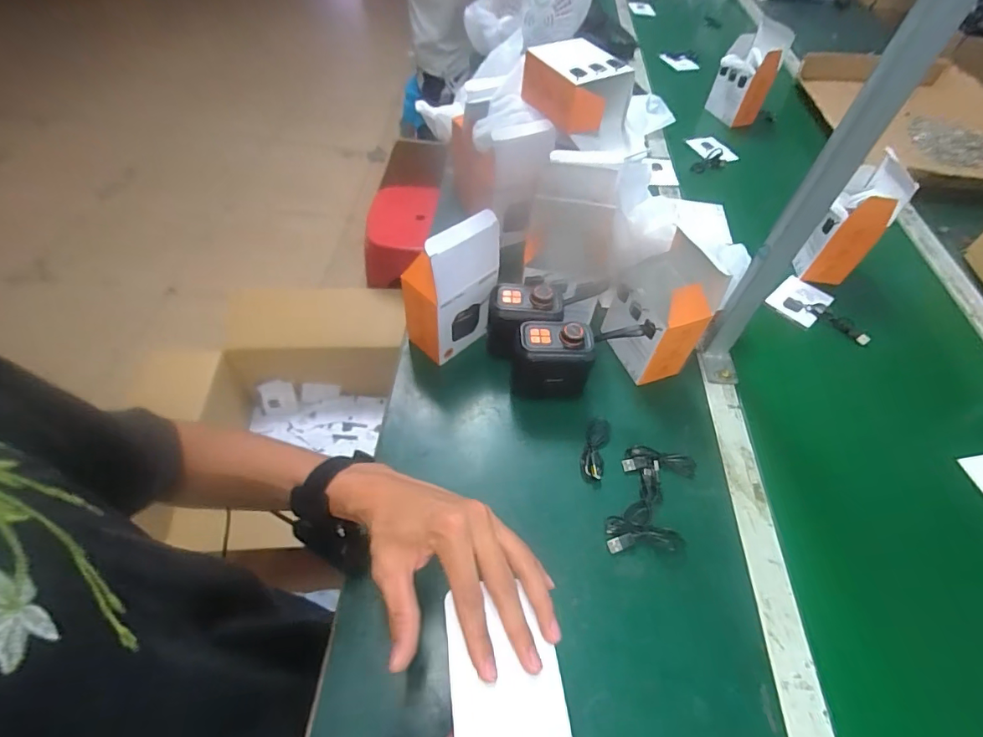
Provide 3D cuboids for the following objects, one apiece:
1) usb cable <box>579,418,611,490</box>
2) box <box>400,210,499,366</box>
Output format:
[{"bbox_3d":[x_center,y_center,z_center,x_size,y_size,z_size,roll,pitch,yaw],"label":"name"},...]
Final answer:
[{"bbox_3d":[0.118,0.093,0.539,0.026,0.009,0.081,16,53,7],"label":"usb cable"},{"bbox_3d":[-0.047,-0.094,0.560,0.109,0.186,0.059,-34,63,-25],"label":"box"}]

